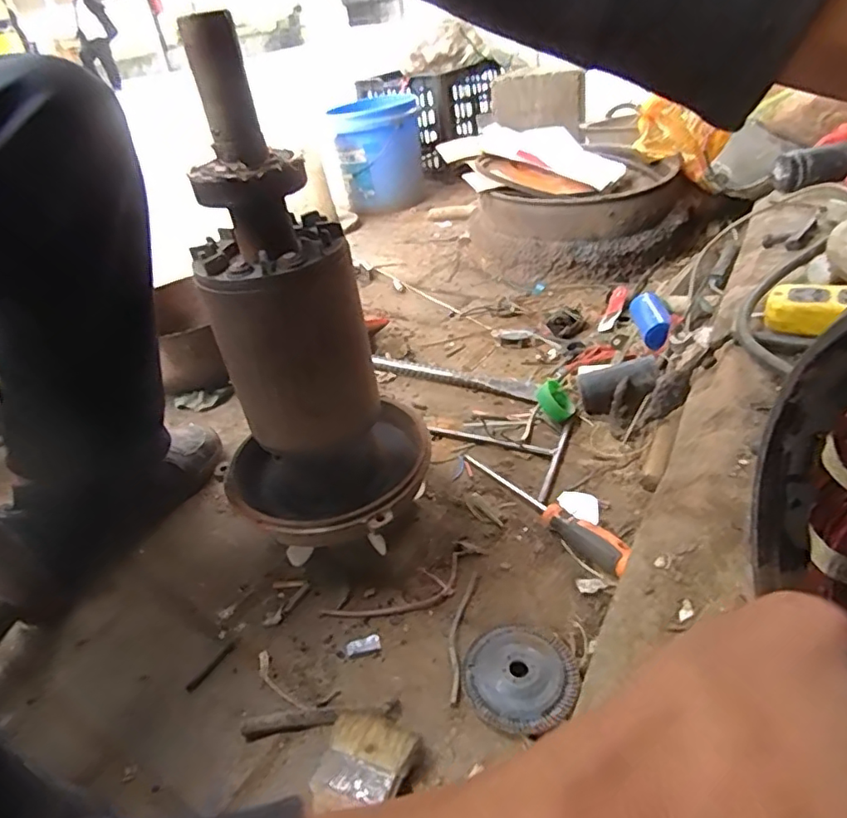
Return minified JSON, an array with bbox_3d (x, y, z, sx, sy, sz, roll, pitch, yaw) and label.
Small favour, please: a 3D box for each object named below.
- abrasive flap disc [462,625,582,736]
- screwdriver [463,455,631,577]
[{"bbox_3d":[0.081,0.219,0.477,0.092,0.018,0.083,-6,35,1],"label":"abrasive flap disc"},{"bbox_3d":[0.124,0.099,0.621,0.026,0.035,0.237,-25,39,-24],"label":"screwdriver"}]

